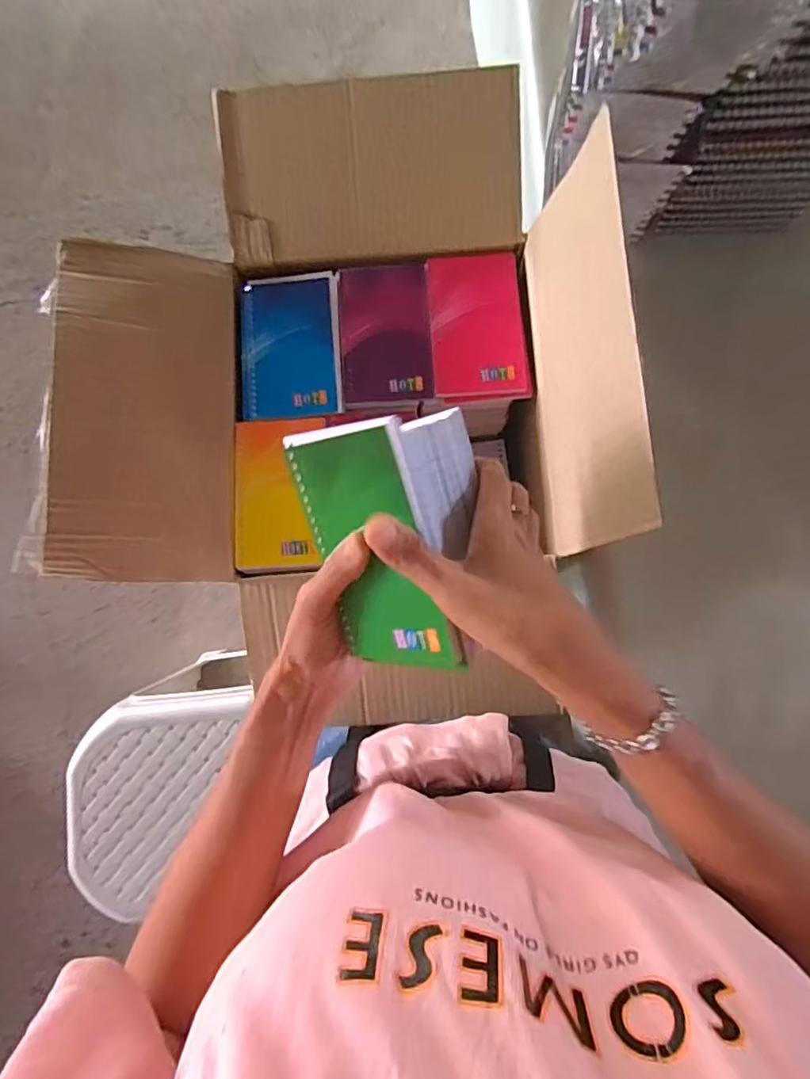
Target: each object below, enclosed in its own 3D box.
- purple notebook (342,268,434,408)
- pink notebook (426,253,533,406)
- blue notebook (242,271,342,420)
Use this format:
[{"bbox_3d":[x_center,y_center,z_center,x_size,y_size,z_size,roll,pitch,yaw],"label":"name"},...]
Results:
[{"bbox_3d":[-0.017,-0.189,0.543,0.082,0.010,0.132,-4,81,2],"label":"purple notebook"},{"bbox_3d":[0.066,-0.198,0.548,0.083,0.012,0.139,-5,81,1],"label":"pink notebook"},{"bbox_3d":[-0.105,-0.177,0.539,0.088,0.013,0.130,-3,81,2],"label":"blue notebook"}]

